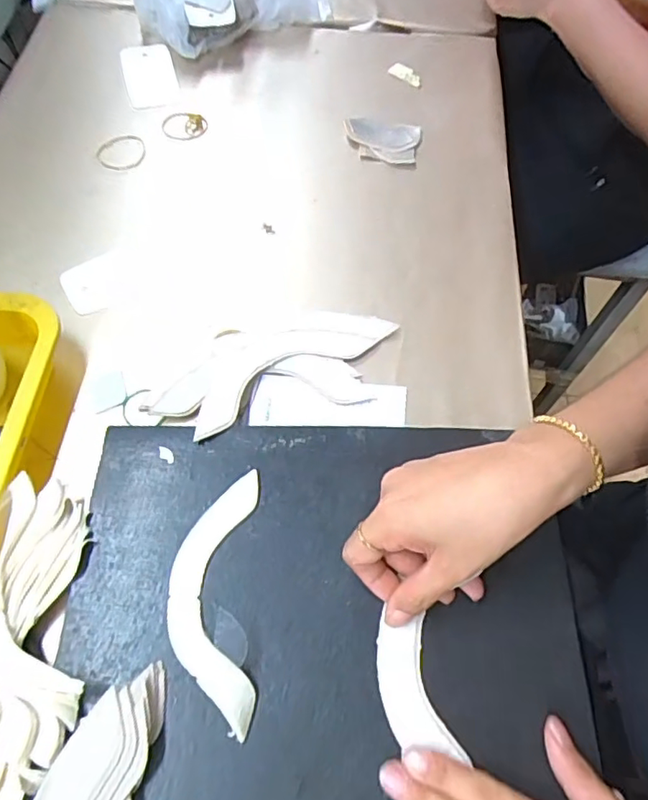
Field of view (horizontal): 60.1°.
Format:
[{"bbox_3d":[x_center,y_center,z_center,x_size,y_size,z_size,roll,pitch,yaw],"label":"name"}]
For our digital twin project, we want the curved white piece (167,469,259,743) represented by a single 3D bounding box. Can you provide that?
[{"bbox_3d":[-0.066,0.113,0.330,0.050,0.017,0.143,-1,62,-3],"label":"curved white piece"}]

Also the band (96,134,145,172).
[{"bbox_3d":[-0.199,-0.242,0.548,0.047,0.006,0.045,1,62,-2],"label":"band"}]

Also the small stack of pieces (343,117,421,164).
[{"bbox_3d":[0.057,-0.262,0.563,0.075,0.008,0.057,7,62,2],"label":"small stack of pieces"}]

